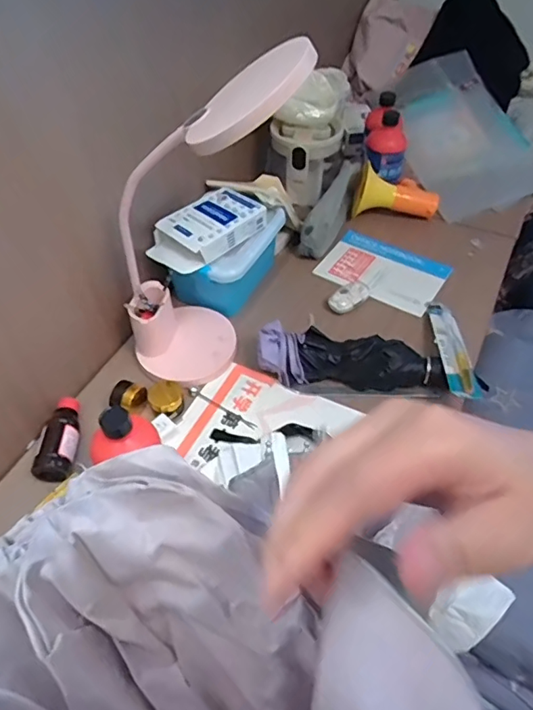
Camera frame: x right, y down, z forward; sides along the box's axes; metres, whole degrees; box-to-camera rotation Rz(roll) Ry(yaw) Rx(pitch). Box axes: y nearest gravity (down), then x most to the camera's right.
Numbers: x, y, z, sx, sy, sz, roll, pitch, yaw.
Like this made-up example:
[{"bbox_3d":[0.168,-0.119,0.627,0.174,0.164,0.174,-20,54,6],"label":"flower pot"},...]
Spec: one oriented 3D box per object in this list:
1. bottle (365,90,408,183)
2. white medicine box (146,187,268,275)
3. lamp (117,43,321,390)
[{"bbox_3d":[0.213,-0.394,0.958,0.065,0.148,0.089,-9,12,-6],"label":"bottle"},{"bbox_3d":[-0.088,-0.186,0.780,0.097,0.037,0.173,33,58,26],"label":"white medicine box"},{"bbox_3d":[-0.070,-0.137,0.618,0.235,0.408,0.129,7,50,7],"label":"lamp"}]

